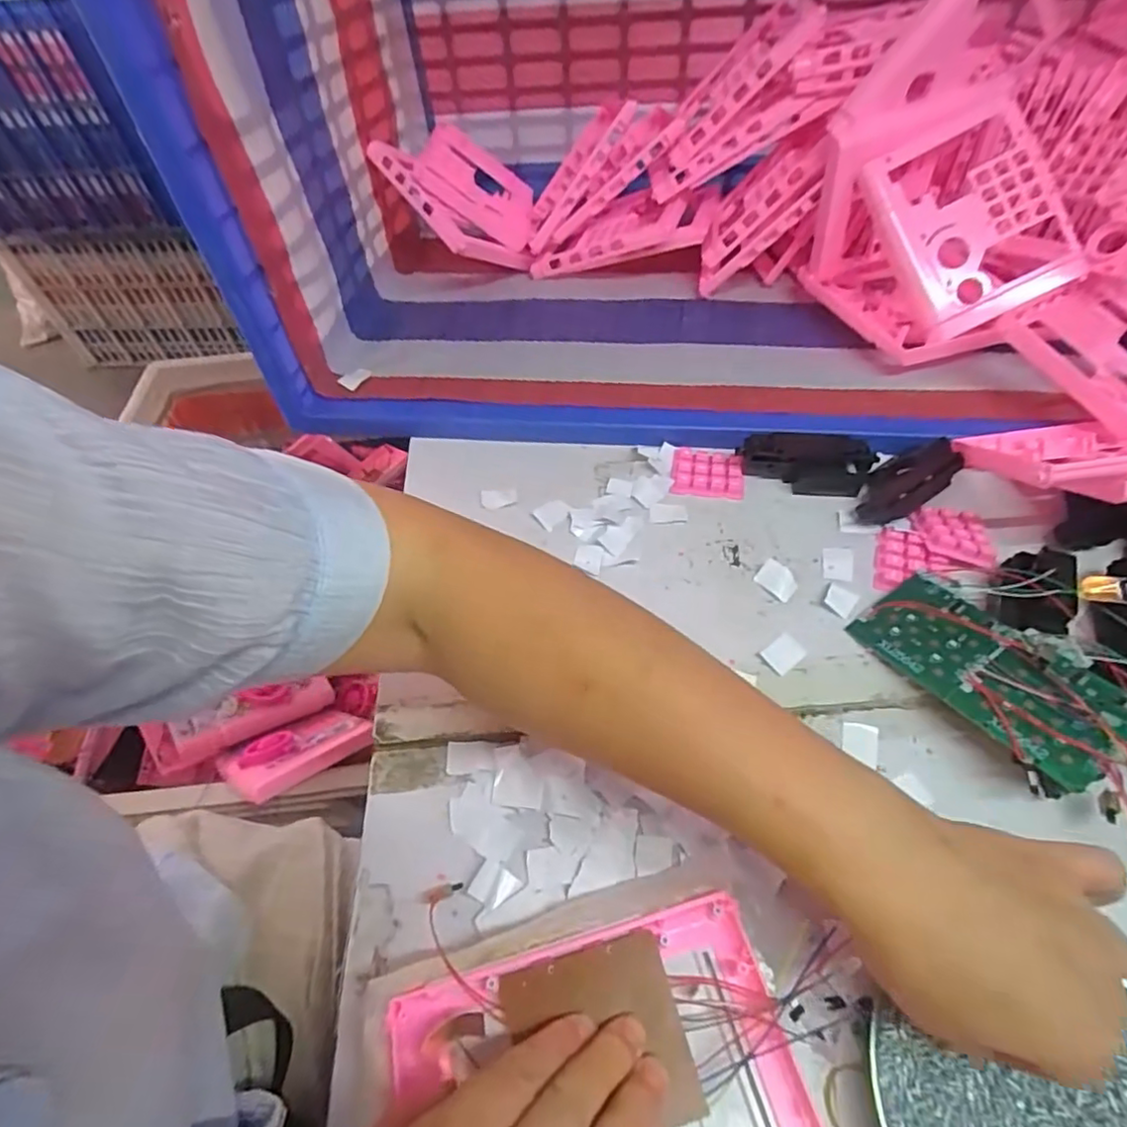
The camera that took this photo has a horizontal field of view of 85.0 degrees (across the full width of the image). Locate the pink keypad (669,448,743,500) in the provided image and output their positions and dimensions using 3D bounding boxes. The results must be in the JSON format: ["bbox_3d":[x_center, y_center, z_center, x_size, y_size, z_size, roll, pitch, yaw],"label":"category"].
[{"bbox_3d":[0.119,-0.076,0.509,0.057,0.009,0.047,5,62,13],"label":"pink keypad"}]

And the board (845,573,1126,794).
[{"bbox_3d":[0.253,0.062,0.368,0.067,0.008,0.141,-36,44,-7],"label":"board"}]

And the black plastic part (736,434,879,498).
[{"bbox_3d":[0.195,-0.081,0.495,0.100,0.034,0.036,7,53,9],"label":"black plastic part"}]

